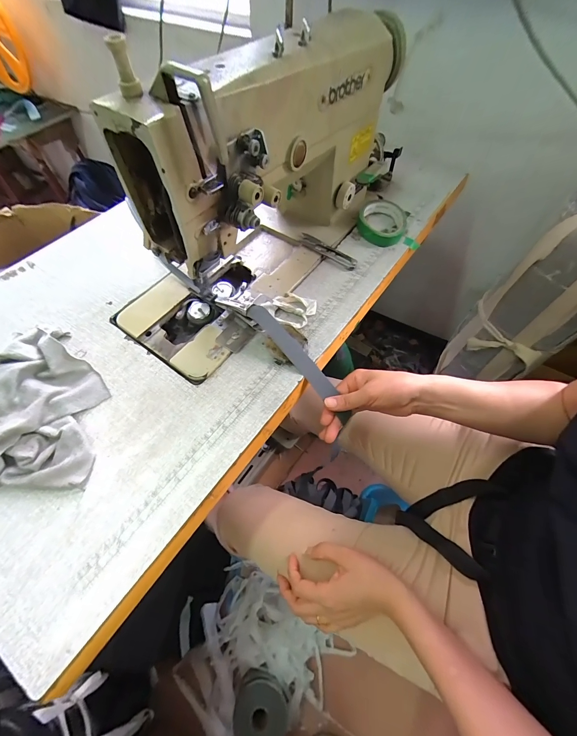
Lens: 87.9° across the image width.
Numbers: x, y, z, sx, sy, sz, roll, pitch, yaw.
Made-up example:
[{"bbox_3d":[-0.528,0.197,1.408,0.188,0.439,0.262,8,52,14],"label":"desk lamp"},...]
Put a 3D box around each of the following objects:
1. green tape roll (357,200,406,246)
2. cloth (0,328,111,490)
[{"bbox_3d":[0.167,-0.266,0.542,0.081,0.030,0.100,13,60,7],"label":"green tape roll"},{"bbox_3d":[-0.331,0.039,0.359,0.201,0.038,0.208,-3,60,-3],"label":"cloth"}]

